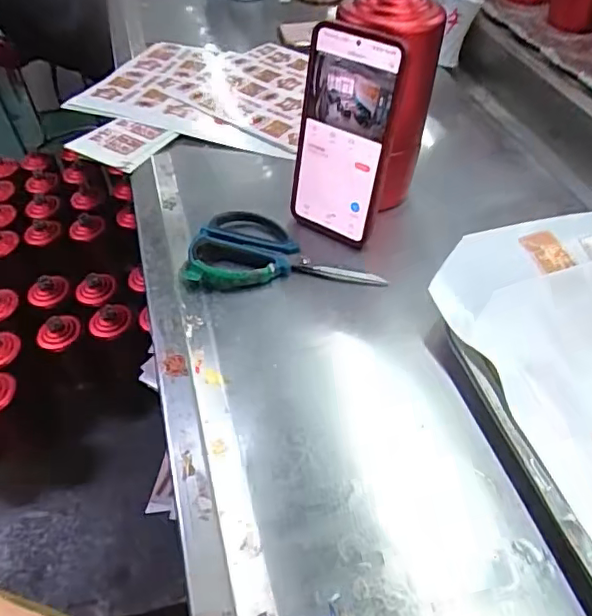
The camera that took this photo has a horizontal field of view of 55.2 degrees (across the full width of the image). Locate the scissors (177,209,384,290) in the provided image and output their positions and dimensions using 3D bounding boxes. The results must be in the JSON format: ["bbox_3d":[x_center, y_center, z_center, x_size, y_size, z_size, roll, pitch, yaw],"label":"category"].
[{"bbox_3d":[-0.008,-0.051,0.486,0.160,0.009,0.091,1,48,5],"label":"scissors"}]

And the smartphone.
[{"bbox_3d":[0.035,-0.137,0.469,0.084,0.166,0.014,28,40,25],"label":"smartphone"}]

